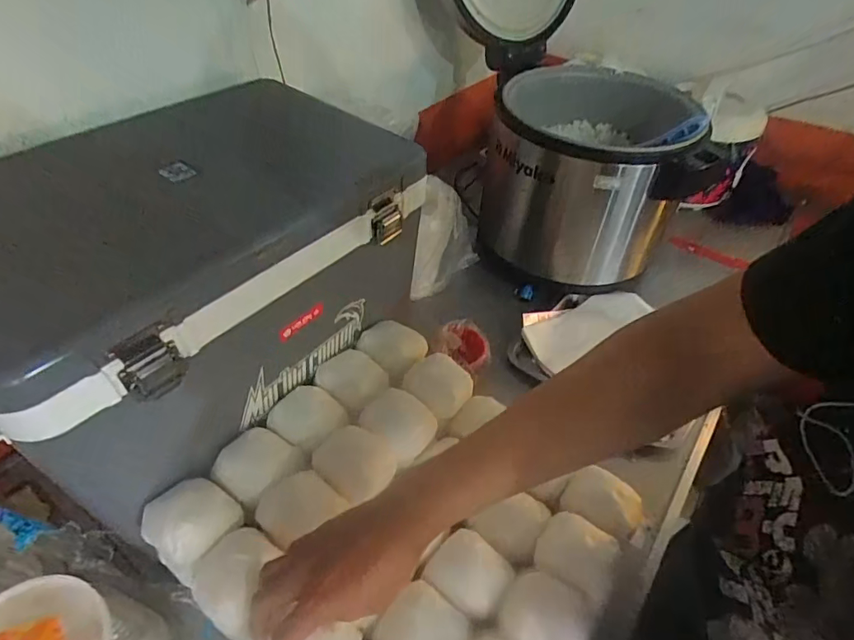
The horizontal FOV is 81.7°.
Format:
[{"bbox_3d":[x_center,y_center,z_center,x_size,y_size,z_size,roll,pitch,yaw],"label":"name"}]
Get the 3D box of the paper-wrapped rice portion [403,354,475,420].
[{"bbox_3d":[0.016,0.080,0.631,0.078,0.028,0.077,29,51,24],"label":"paper-wrapped rice portion"}]

